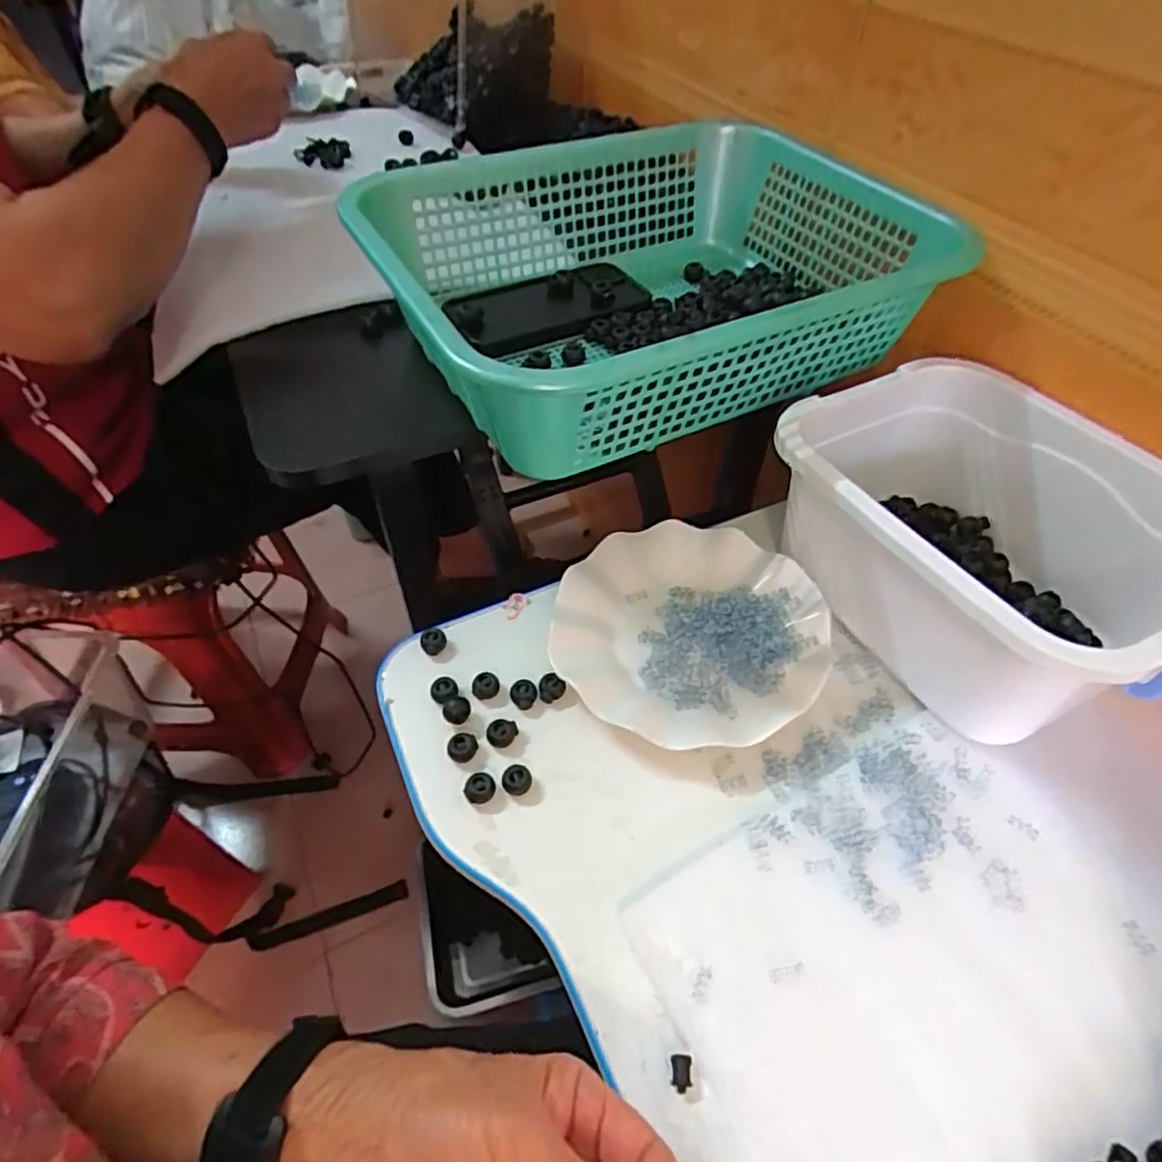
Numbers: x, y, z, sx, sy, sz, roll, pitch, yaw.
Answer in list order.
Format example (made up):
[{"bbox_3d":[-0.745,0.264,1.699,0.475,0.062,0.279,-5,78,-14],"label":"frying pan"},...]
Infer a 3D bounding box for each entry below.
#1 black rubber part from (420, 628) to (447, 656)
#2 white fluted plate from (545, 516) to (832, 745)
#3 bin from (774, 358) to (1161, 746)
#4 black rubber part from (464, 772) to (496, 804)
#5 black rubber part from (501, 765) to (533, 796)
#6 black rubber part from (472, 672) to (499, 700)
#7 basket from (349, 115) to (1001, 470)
[{"bbox_3d":[-0.102,0.041,0.457,0.017,0.010,0.016,-4,50,-5],"label":"black rubber part"},{"bbox_3d":[0.074,0.035,0.465,0.180,0.037,0.182,1,50,-1],"label":"white fluted plate"},{"bbox_3d":[0.260,-0.022,0.449,0.185,0.132,0.250,-26,55,-18],"label":"bin"},{"bbox_3d":[-0.060,0.123,0.391,0.018,0.011,0.015,-9,51,-9],"label":"black rubber part"},{"bbox_3d":[-0.038,0.119,0.394,0.017,0.011,0.016,1,50,-1],"label":"black rubber part"},{"bbox_3d":[-0.063,0.069,0.435,0.018,0.013,0.012,-9,51,-9],"label":"black rubber part"},{"bbox_3d":[0.051,-0.227,0.494,0.387,0.101,0.302,-22,54,-18],"label":"basket"}]

